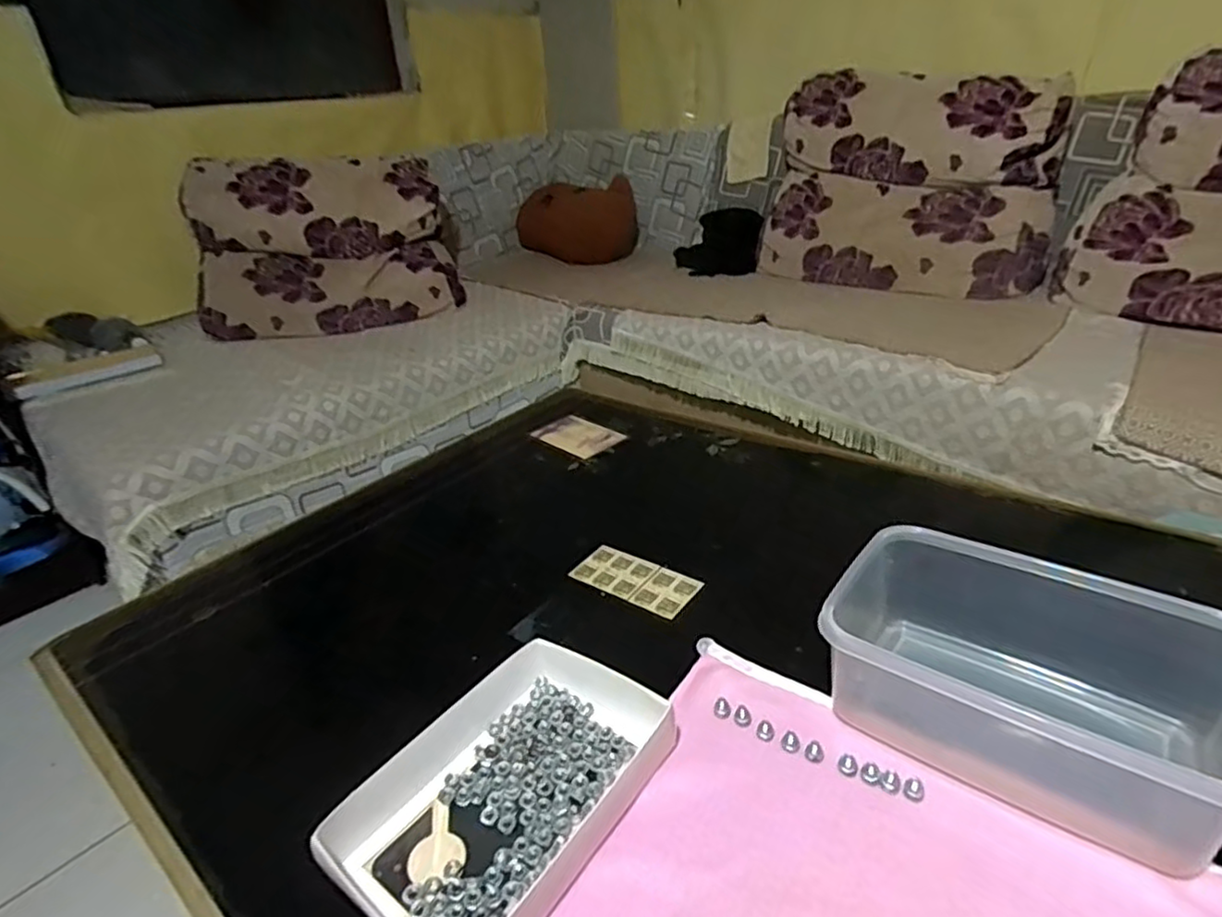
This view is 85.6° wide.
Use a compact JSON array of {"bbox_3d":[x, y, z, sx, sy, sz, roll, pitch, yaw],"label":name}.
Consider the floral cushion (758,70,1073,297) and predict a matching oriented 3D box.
[{"bbox_3d":[0.744,-0.675,1.668,0.666,0.518,0.180,16,10,31],"label":"floral cushion"}]

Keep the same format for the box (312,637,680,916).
[{"bbox_3d":[-0.061,0.216,0.444,0.139,0.042,0.218,14,34,34],"label":"box"}]

